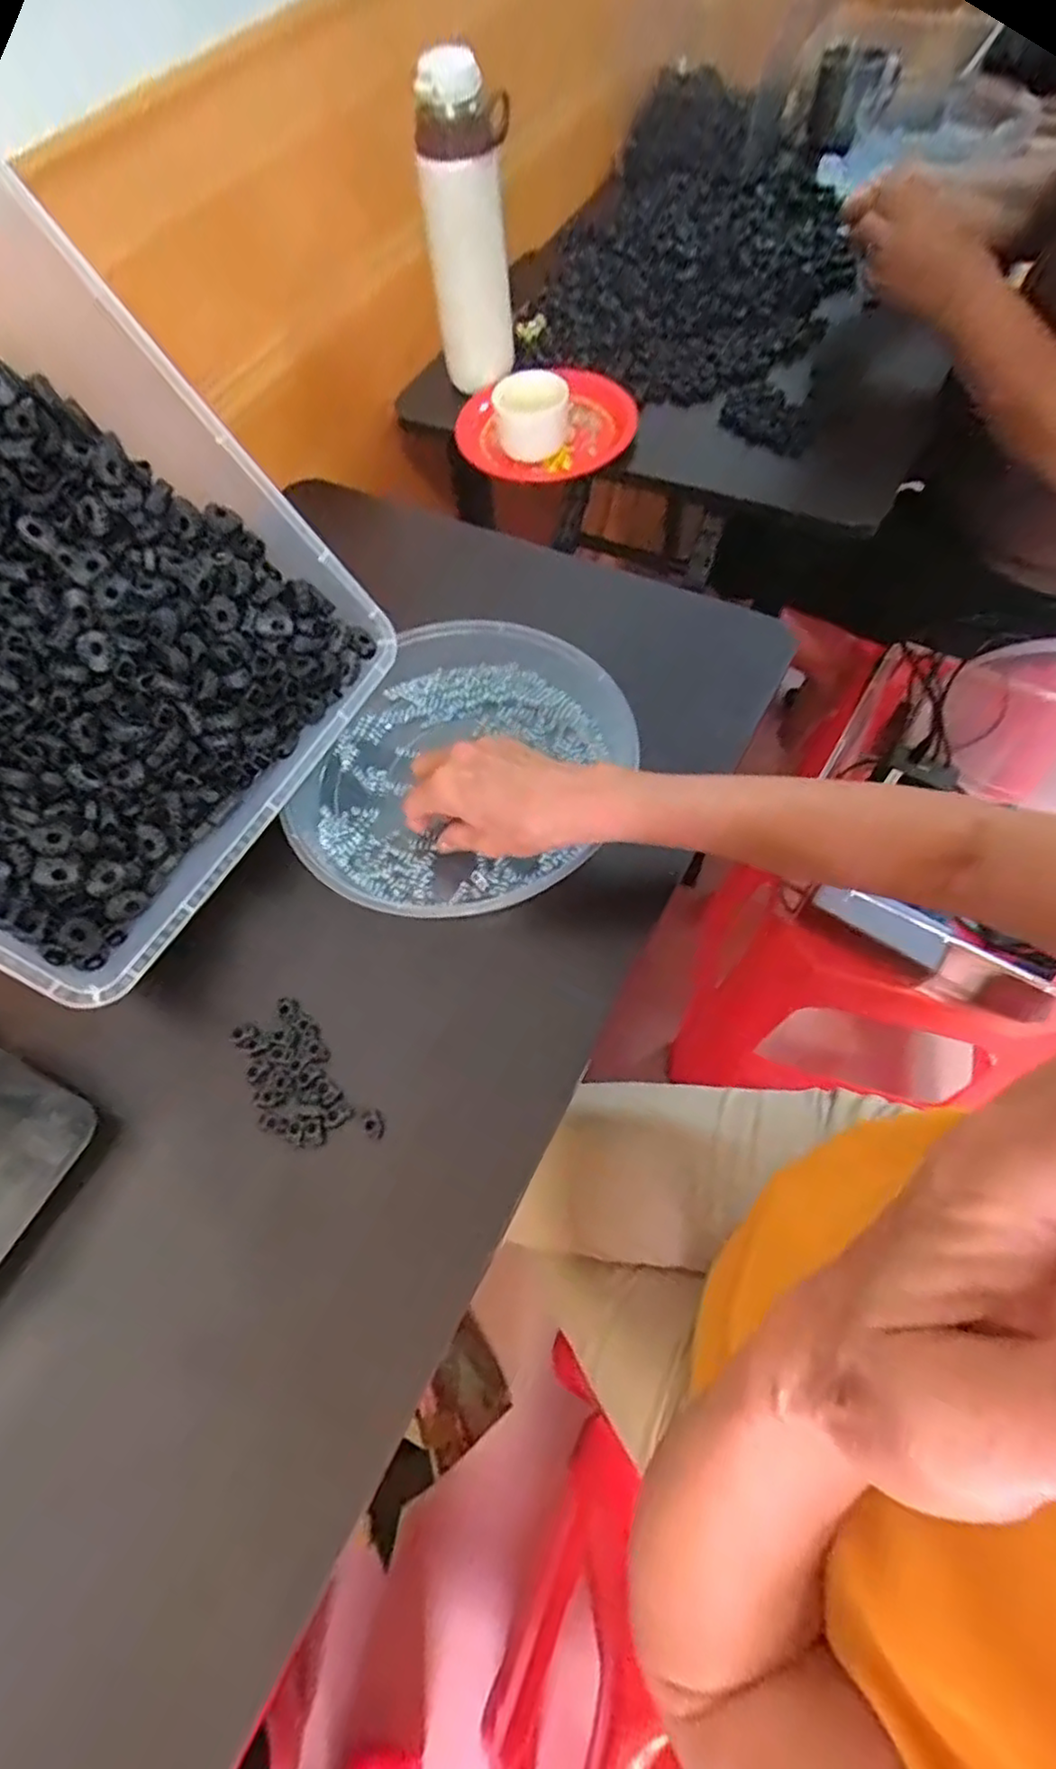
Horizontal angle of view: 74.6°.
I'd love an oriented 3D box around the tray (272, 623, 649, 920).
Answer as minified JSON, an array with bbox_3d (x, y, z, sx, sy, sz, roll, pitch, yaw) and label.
[{"bbox_3d":[-0.042,-0.078,0.473,0.205,0.035,0.230,23,67,14],"label":"tray"}]

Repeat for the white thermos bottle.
[{"bbox_3d":[-0.050,-0.555,0.607,0.069,0.216,0.061,-9,63,-1],"label":"white thermos bottle"}]

